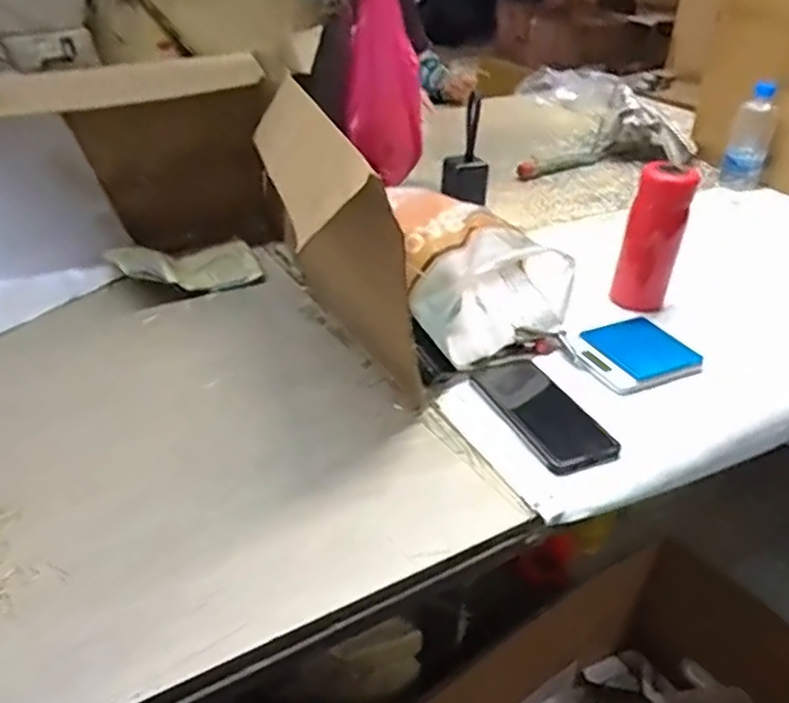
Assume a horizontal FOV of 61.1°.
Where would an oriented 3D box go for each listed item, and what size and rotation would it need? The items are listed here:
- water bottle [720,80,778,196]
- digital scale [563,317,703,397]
[{"bbox_3d":[0.645,-0.383,1.214,0.064,0.181,0.078,19,38,23],"label":"water bottle"},{"bbox_3d":[0.275,0.003,0.766,0.125,0.022,0.105,-17,39,-25],"label":"digital scale"}]

